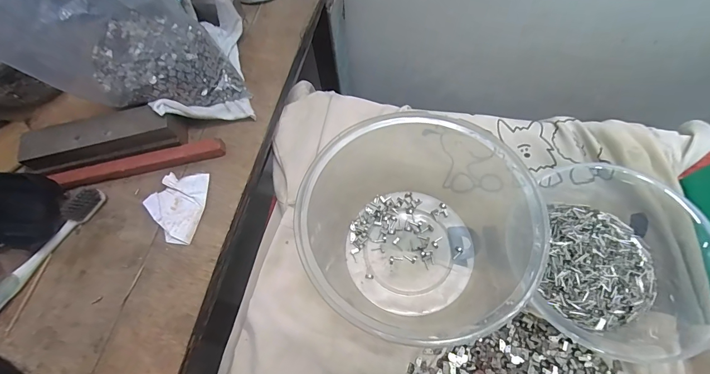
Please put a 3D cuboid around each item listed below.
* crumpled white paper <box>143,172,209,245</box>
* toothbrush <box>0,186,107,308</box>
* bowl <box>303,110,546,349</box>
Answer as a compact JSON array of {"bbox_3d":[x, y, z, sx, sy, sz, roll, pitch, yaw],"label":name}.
[{"bbox_3d":[-0.133,0.013,0.262,0.039,0.008,0.053,12,70,5],"label":"crumpled white paper"},{"bbox_3d":[-0.242,0.077,0.240,0.024,0.014,0.181,32,73,12],"label":"toothbrush"},{"bbox_3d":[0.043,0.018,0.246,0.157,0.083,0.140,-28,72,-9],"label":"bowl"}]

